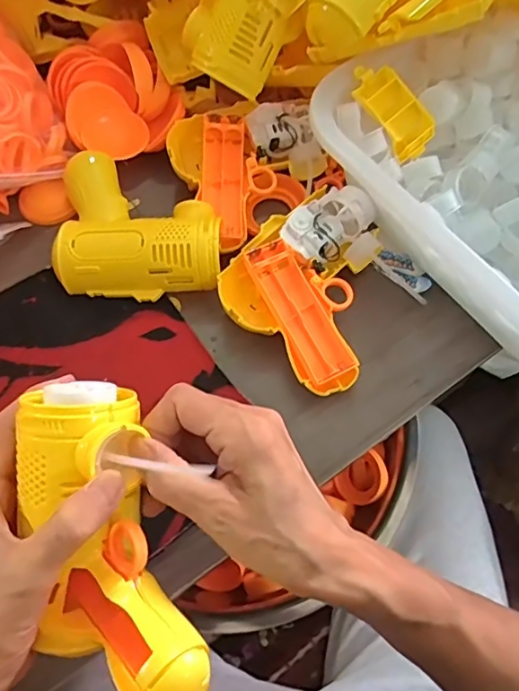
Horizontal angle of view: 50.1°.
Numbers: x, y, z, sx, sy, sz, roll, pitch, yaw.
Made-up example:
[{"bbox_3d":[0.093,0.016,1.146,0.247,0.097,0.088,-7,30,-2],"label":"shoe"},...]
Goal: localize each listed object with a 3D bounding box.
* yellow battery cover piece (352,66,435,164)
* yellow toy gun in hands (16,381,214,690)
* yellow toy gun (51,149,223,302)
[{"bbox_3d":[0.099,-0.175,0.411,0.033,0.020,0.075,-42,97,-18],"label":"yellow battery cover piece"},{"bbox_3d":[-0.078,0.091,0.264,0.070,0.052,0.155,-18,78,-9],"label":"yellow toy gun in hands"},{"bbox_3d":[-0.093,-0.099,0.433,0.123,0.037,0.120,-2,66,-2],"label":"yellow toy gun"}]

